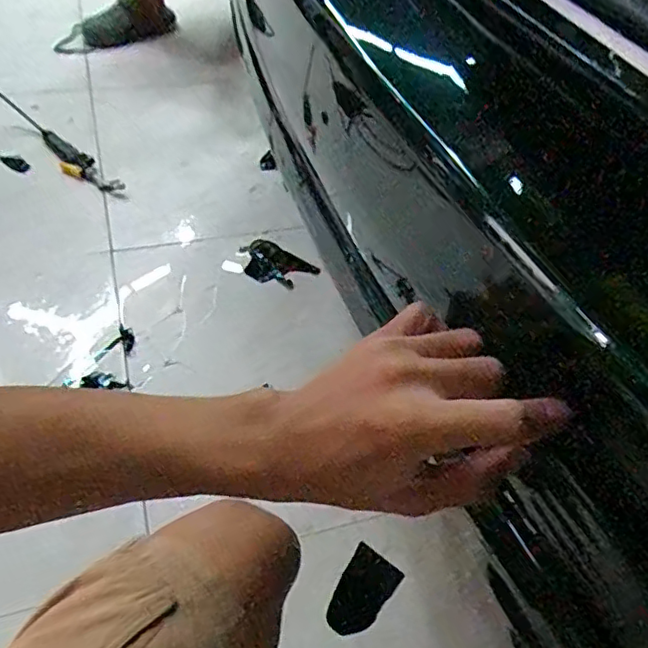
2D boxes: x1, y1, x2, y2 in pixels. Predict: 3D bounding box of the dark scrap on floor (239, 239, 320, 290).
[{"bbox_3d":[-0.085,-0.113,1.113,0.156,0.034,0.088,20,49,10],"label":"dark scrap on floor"}]

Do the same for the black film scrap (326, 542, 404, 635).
[{"bbox_3d":[0.047,0.333,0.757,0.062,0.004,0.105,31,54,14],"label":"black film scrap"}]

